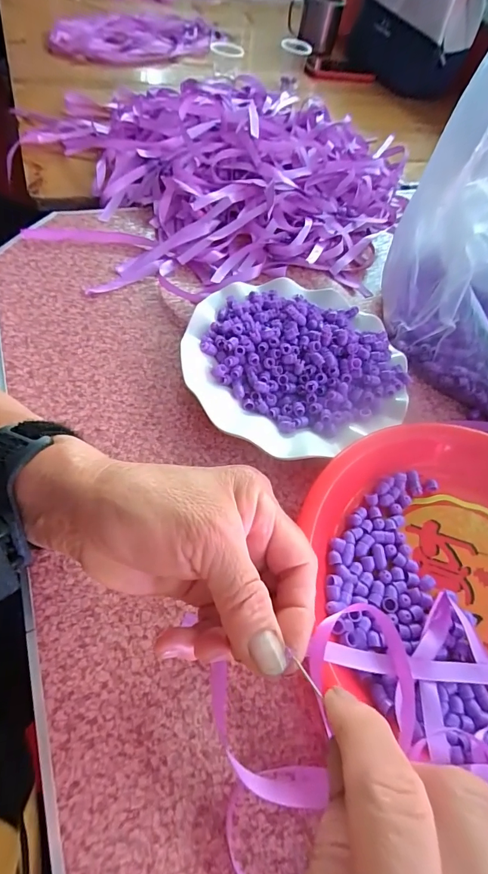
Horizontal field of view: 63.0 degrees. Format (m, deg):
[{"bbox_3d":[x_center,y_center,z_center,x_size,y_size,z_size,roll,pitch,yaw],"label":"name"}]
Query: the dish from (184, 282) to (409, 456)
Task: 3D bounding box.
[{"bbox_3d":[0.041,-0.067,0.329,0.171,0.021,0.171,1,60,-2],"label":"dish"}]

